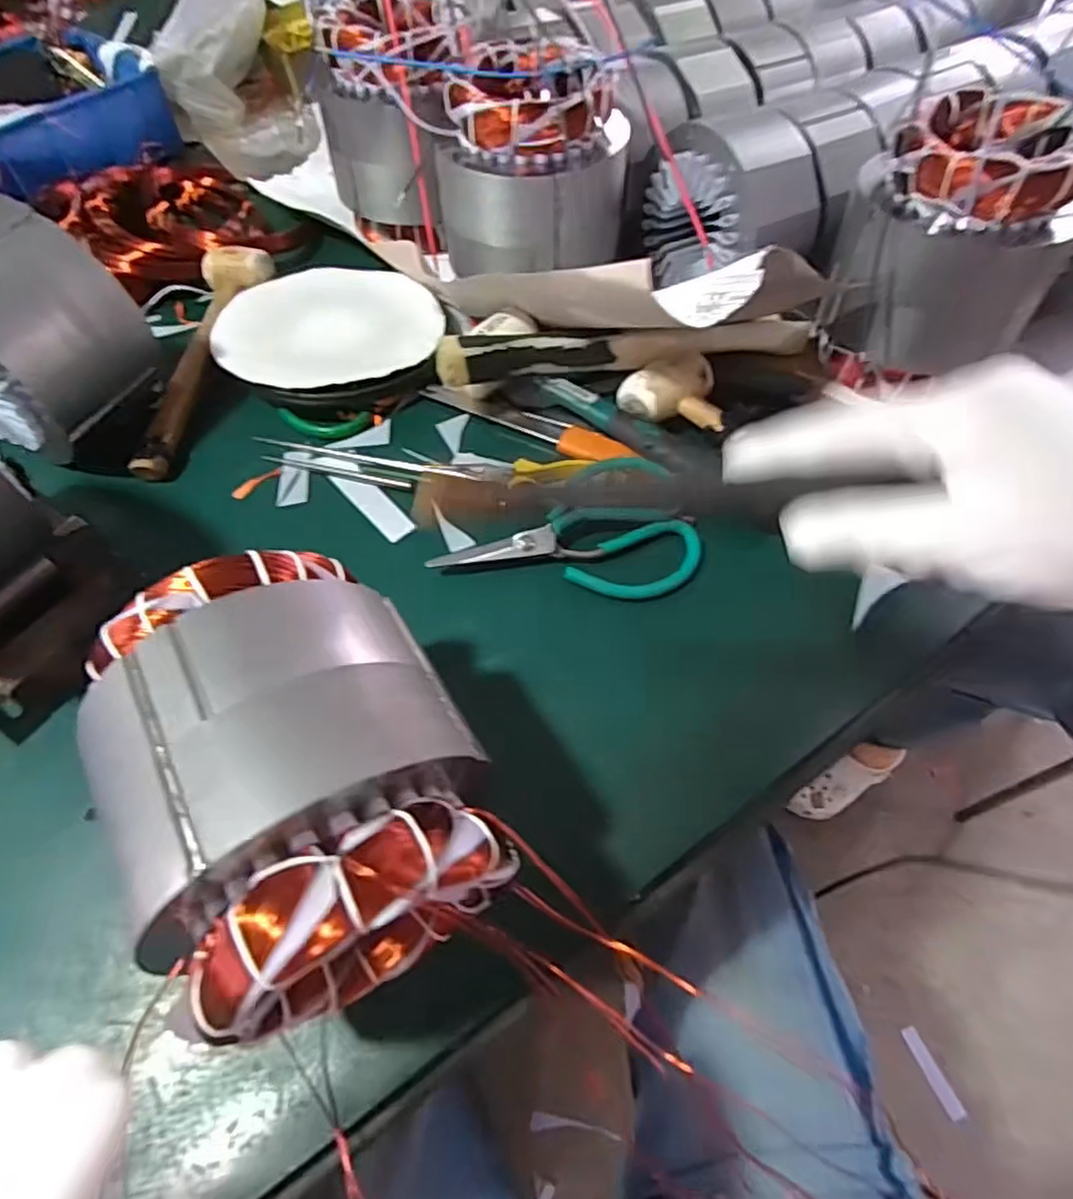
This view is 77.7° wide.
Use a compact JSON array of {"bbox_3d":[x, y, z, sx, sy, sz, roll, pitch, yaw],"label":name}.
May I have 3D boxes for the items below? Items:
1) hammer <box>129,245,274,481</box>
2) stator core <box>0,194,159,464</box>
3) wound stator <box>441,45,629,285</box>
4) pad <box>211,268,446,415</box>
[{"bbox_3d":[-0.294,-0.215,0.582,0.058,0.039,0.262,3,59,3],"label":"hammer"},{"bbox_3d":[-0.389,-0.197,0.491,0.148,0.151,0.111,19,61,12],"label":"stator core"},{"bbox_3d":[-0.002,-0.370,0.567,0.144,0.130,0.127,23,62,14],"label":"wound stator"},{"bbox_3d":[-0.182,-0.236,0.598,0.192,0.038,0.182,-1,58,1],"label":"pad"}]

